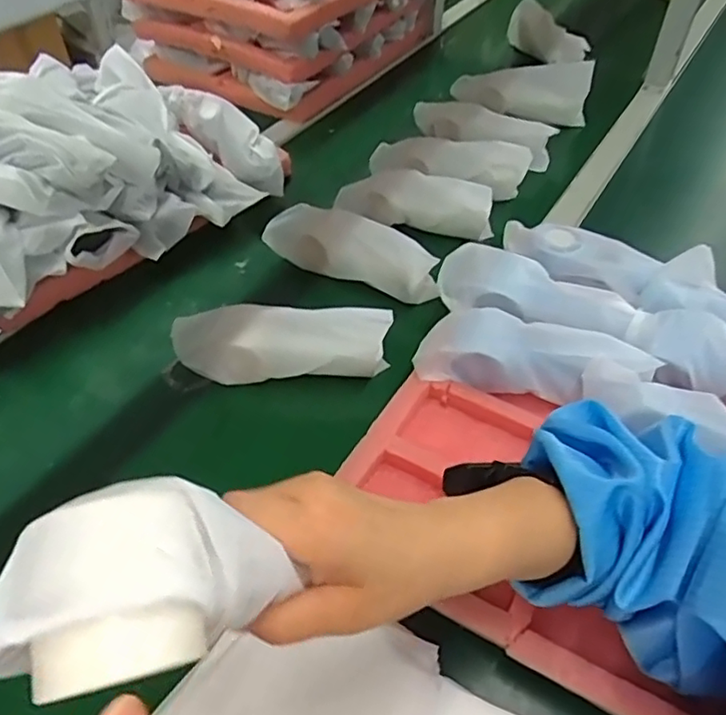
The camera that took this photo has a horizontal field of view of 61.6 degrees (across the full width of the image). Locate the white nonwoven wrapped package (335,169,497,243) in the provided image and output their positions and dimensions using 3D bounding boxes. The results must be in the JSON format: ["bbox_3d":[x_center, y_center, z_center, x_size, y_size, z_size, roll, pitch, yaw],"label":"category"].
[{"bbox_3d":[0.062,-0.194,0.744,0.189,0.067,0.045,8,48,8],"label":"white nonwoven wrapped package"}]

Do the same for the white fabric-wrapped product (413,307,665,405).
[{"bbox_3d":[0.150,-0.007,0.540,0.193,0.054,0.063,10,49,10],"label":"white fabric-wrapped product"}]

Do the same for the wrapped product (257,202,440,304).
[{"bbox_3d":[-0.014,-0.122,0.677,0.207,0.062,0.058,24,52,21],"label":"wrapped product"}]

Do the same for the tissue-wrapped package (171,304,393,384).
[{"bbox_3d":[-0.078,-0.014,0.583,0.208,0.058,0.059,2,48,3],"label":"tissue-wrapped package"}]

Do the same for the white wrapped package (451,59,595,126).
[{"bbox_3d":[0.242,-0.400,0.932,0.205,0.077,0.074,5,48,6],"label":"white wrapped package"}]

